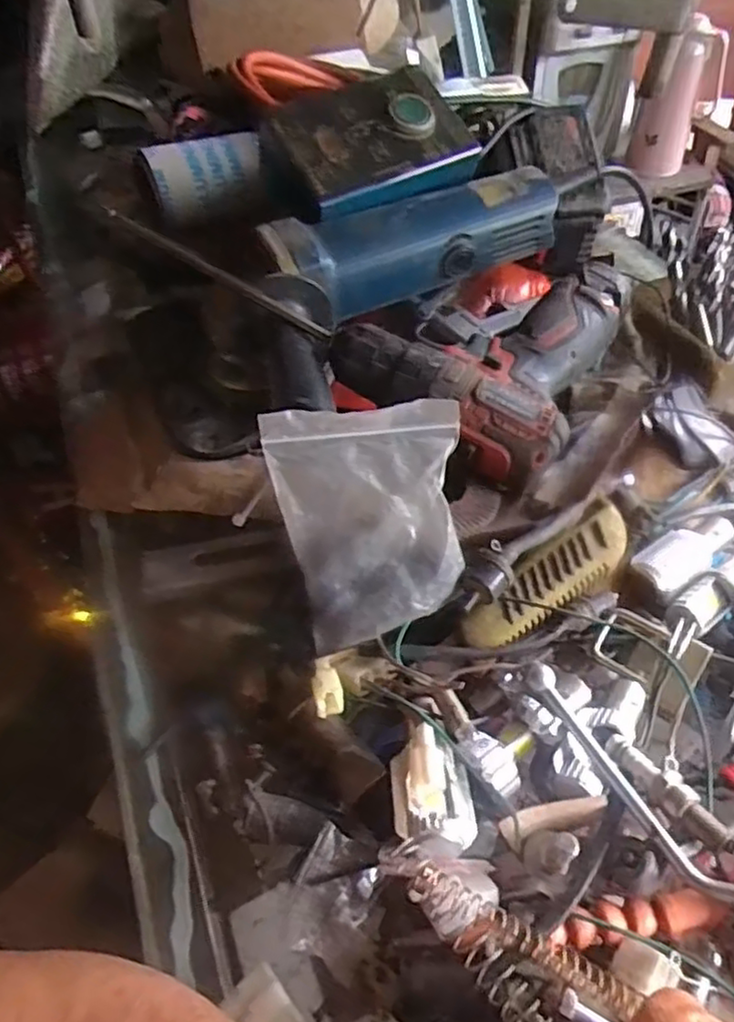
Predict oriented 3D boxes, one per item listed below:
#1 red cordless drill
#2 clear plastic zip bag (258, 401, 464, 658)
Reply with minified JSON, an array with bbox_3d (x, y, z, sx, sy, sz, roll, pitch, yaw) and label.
[{"bbox_3d":[0.077,-0.109,0.439,0.142,0.060,0.205,19,53,18],"label":"red cordless drill"},{"bbox_3d":[0.001,0.007,0.343,0.092,0.017,0.115,-5,90,1],"label":"clear plastic zip bag"}]

